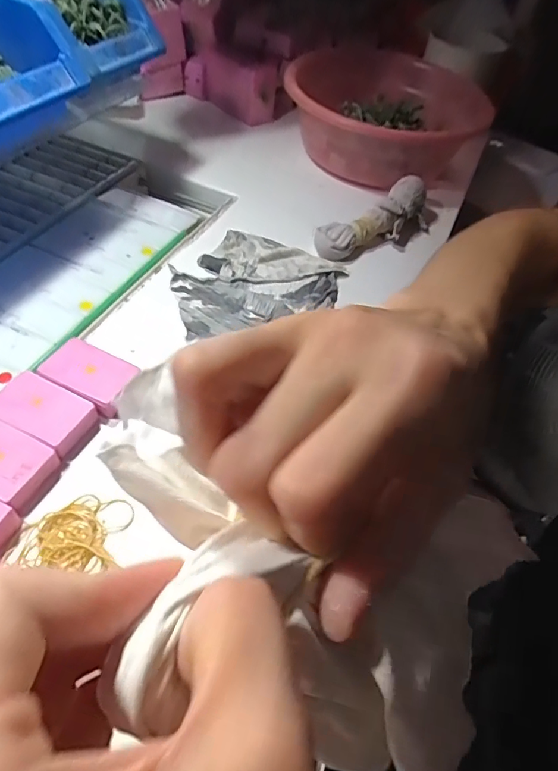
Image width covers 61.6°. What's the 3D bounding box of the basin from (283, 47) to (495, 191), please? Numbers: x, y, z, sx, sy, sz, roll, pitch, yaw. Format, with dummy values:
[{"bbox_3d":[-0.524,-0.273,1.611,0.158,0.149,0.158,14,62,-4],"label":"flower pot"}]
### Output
[{"bbox_3d":[0.135,-0.336,0.611,0.228,0.119,0.236,3,50,-4],"label":"basin"}]

